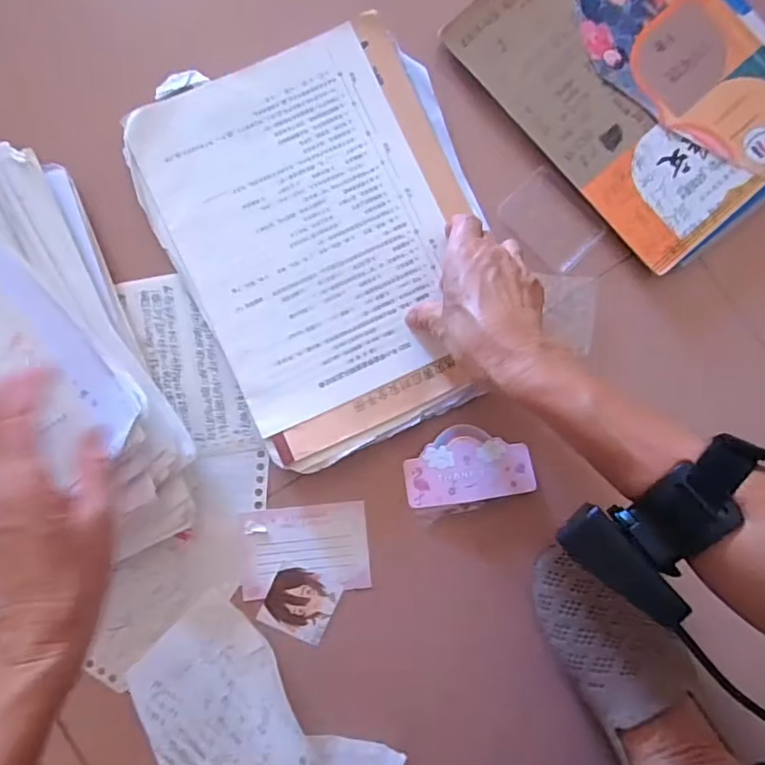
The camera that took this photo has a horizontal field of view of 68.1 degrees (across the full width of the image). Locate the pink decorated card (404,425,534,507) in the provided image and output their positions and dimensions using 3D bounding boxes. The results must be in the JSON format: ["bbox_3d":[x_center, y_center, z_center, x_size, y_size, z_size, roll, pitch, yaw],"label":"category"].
[{"bbox_3d":[0.065,0.061,0.425,0.095,0.007,0.055,-8,87,-3],"label":"pink decorated card"}]

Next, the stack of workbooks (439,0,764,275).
[{"bbox_3d":[0.206,-0.238,0.440,0.199,0.024,0.257,-41,89,-4],"label":"stack of workbooks"}]

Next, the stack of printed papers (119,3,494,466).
[{"bbox_3d":[-0.040,-0.108,0.428,0.227,0.014,0.303,-21,88,-3],"label":"stack of printed papers"}]

